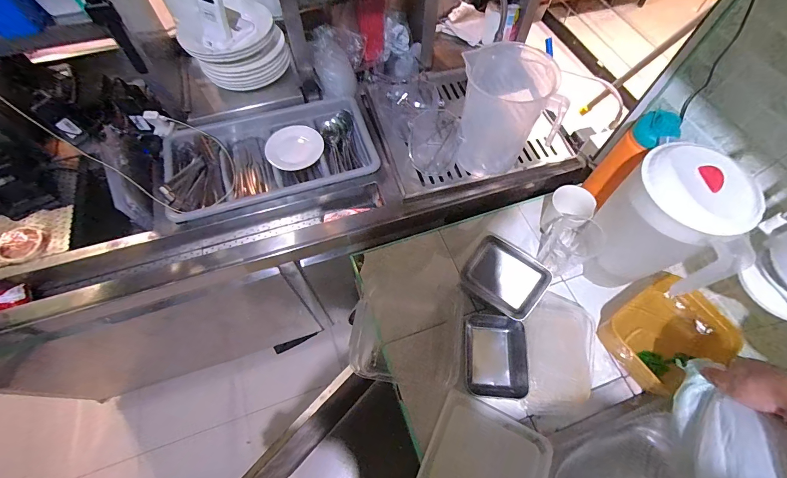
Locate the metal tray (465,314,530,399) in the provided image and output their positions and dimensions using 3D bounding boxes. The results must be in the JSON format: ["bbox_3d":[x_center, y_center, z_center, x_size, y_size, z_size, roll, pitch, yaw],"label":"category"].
[{"bbox_3d":[0.178,0.208,0.609,0.104,0.044,0.134,3,63,2],"label":"metal tray"}]

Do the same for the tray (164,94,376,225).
[{"bbox_3d":[-0.327,-0.230,0.907,0.522,0.098,0.281,-18,64,-9],"label":"tray"}]

